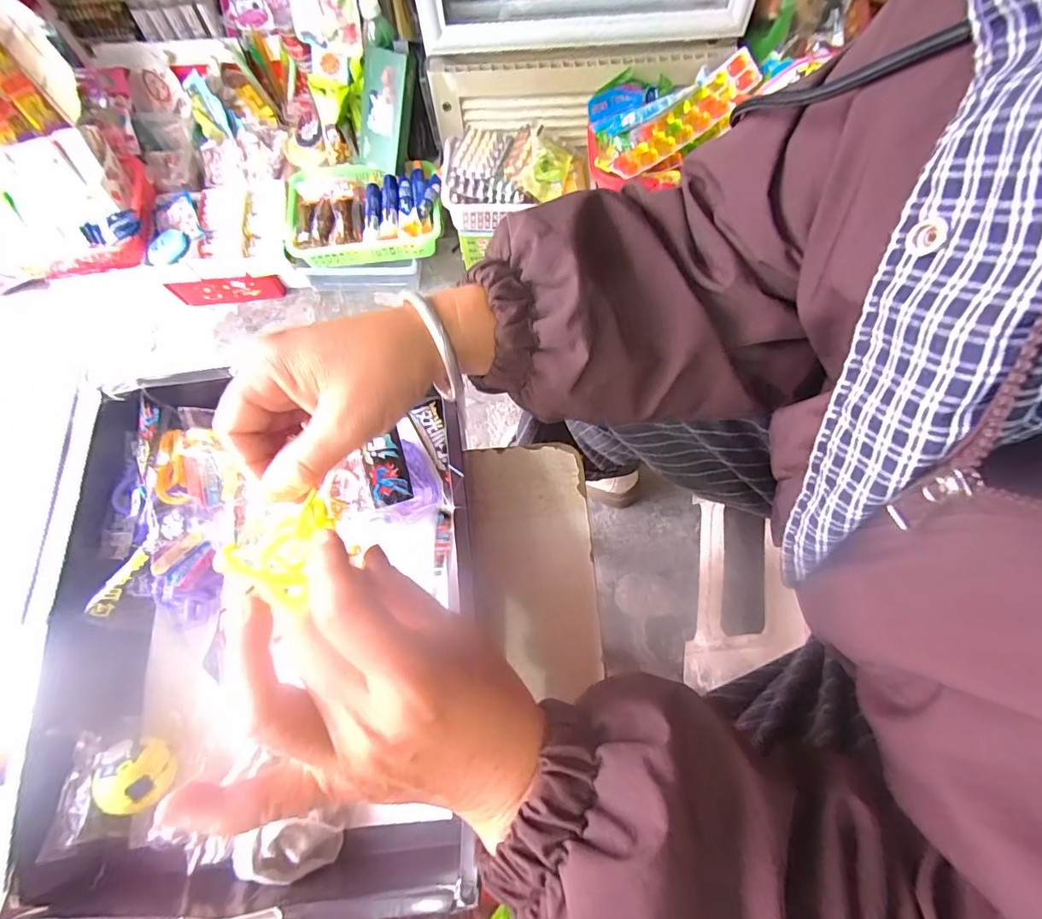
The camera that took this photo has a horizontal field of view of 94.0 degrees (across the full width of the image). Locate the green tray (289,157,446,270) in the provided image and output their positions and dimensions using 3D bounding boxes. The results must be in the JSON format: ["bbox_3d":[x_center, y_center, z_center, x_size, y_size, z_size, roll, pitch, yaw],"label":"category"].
[{"bbox_3d":[-0.284,-0.455,0.901,0.279,0.065,0.181,-5,69,-1],"label":"green tray"}]

